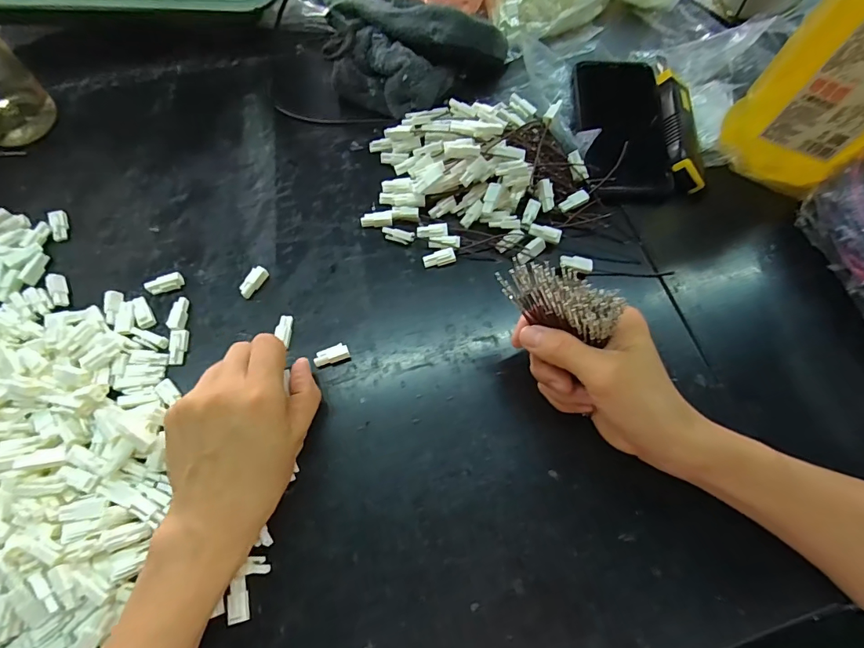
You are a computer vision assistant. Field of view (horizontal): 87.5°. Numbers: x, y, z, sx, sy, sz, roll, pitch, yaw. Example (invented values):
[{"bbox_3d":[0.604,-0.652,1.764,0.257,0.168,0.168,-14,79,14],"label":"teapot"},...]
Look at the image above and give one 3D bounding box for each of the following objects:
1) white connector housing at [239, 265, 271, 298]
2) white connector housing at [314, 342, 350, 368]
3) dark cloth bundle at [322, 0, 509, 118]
[{"bbox_3d":[-0.137,-0.032,0.347,0.010,0.012,0.026,32,70,11],"label":"white connector housing"},{"bbox_3d":[-0.073,0.022,0.326,0.025,0.009,0.011,-18,69,-9],"label":"white connector housing"},{"bbox_3d":[-0.026,-0.244,0.410,0.158,0.056,0.104,31,70,11],"label":"dark cloth bundle"}]

